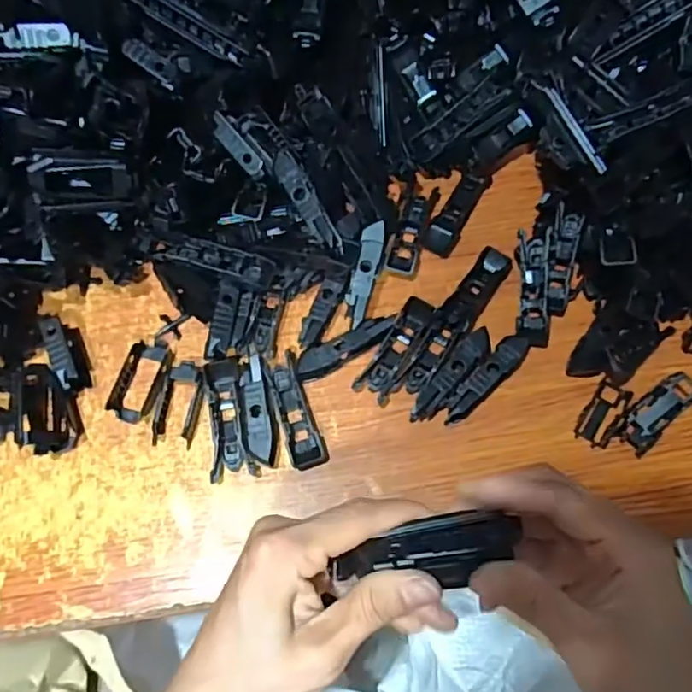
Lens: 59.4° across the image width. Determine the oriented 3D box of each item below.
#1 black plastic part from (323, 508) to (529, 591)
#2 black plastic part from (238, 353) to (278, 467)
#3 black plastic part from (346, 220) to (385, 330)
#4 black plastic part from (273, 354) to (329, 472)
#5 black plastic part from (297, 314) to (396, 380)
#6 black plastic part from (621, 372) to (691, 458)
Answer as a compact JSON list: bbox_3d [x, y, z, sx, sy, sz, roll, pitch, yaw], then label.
[{"bbox_3d":[0.033,0.085,0.248,0.075,0.016,0.026,-12,75,3],"label":"black plastic part"},{"bbox_3d":[-0.050,0.036,0.340,0.020,0.014,0.060,-5,70,-4],"label":"black plastic part"},{"bbox_3d":[0.011,-0.042,0.356,0.013,0.015,0.061,13,74,3],"label":"black plastic part"},{"bbox_3d":[-0.028,0.036,0.347,0.020,0.013,0.066,-15,71,-7],"label":"black plastic part"},{"bbox_3d":[0.000,0.000,0.355,0.063,0.013,0.014,-26,73,-11],"label":"black plastic part"},{"bbox_3d":[0.174,0.037,0.338,0.019,0.010,0.049,40,90,10],"label":"black plastic part"}]

